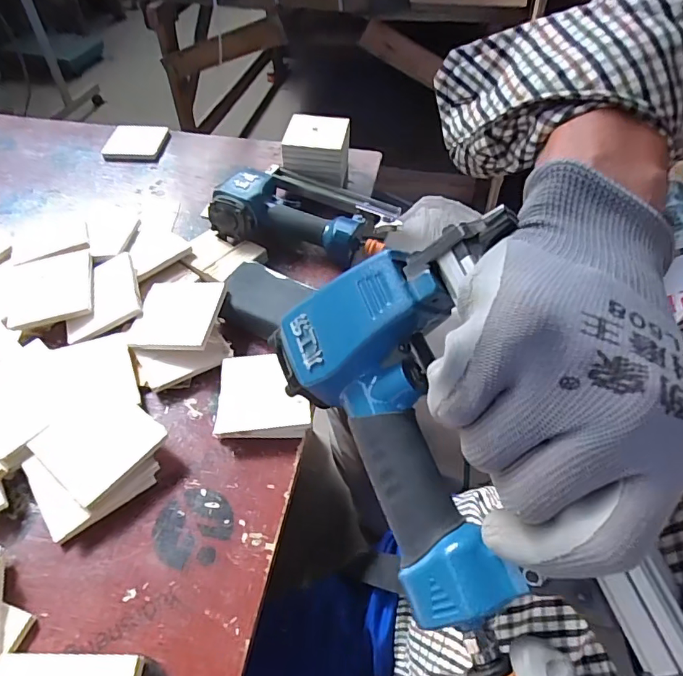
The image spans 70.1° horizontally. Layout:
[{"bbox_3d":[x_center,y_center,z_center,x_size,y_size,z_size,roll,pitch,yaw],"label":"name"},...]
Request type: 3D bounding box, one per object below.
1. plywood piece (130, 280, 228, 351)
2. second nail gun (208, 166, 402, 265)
[{"bbox_3d":[-0.184,-0.026,0.549,0.088,0.011,0.092,3,56,8],"label":"plywood piece"},{"bbox_3d":[-0.043,-0.180,0.658,0.227,0.064,0.145,14,51,11],"label":"second nail gun"}]

